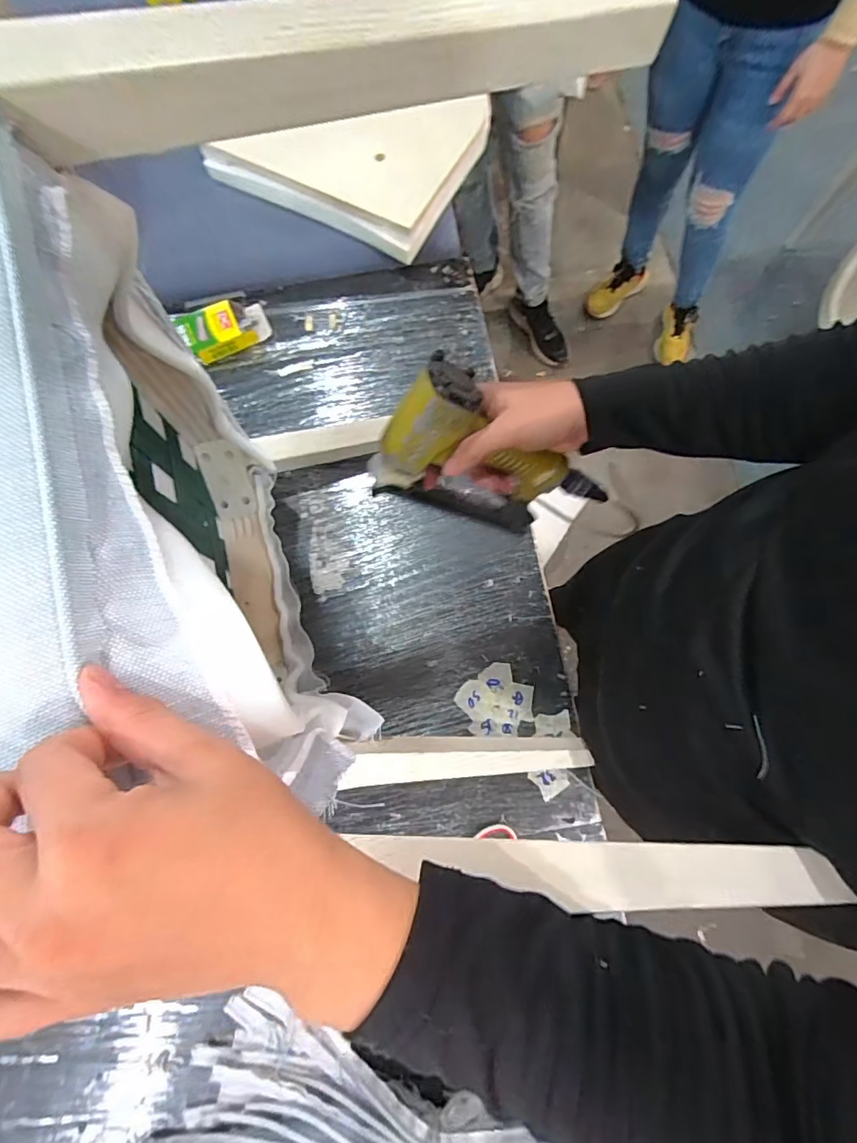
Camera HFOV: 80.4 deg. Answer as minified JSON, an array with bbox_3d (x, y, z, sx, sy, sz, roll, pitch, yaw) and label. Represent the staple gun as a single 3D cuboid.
[{"bbox_3d":[0.054,-0.098,0.482,0.119,0.235,0.050,-33,55,35],"label":"staple gun"}]

